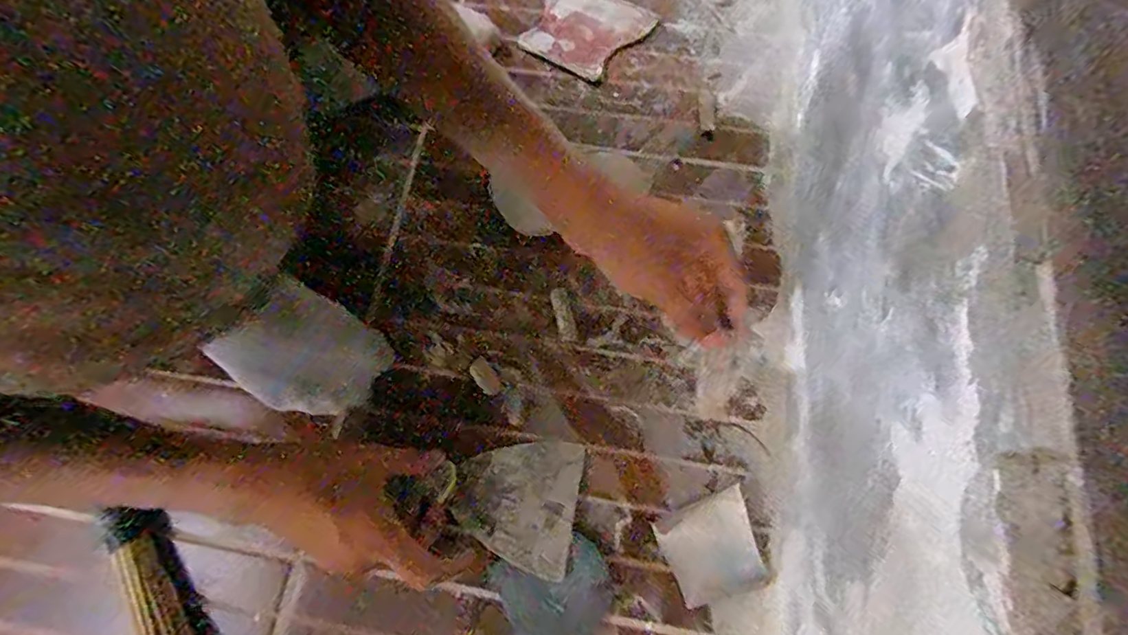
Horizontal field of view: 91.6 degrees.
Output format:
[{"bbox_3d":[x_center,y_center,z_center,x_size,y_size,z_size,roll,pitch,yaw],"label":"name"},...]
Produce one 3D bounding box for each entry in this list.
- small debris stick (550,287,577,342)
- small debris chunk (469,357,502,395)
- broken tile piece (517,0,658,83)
[{"bbox_3d":[0.000,-0.003,0.465,0.014,0.004,0.047,-13,73,-3],"label":"small debris stick"},{"bbox_3d":[-0.064,0.048,0.445,0.016,0.004,0.032,-39,76,-11],"label":"small debris chunk"},{"bbox_3d":[0.021,-0.294,0.559,0.111,0.008,0.105,29,75,9],"label":"broken tile piece"}]

